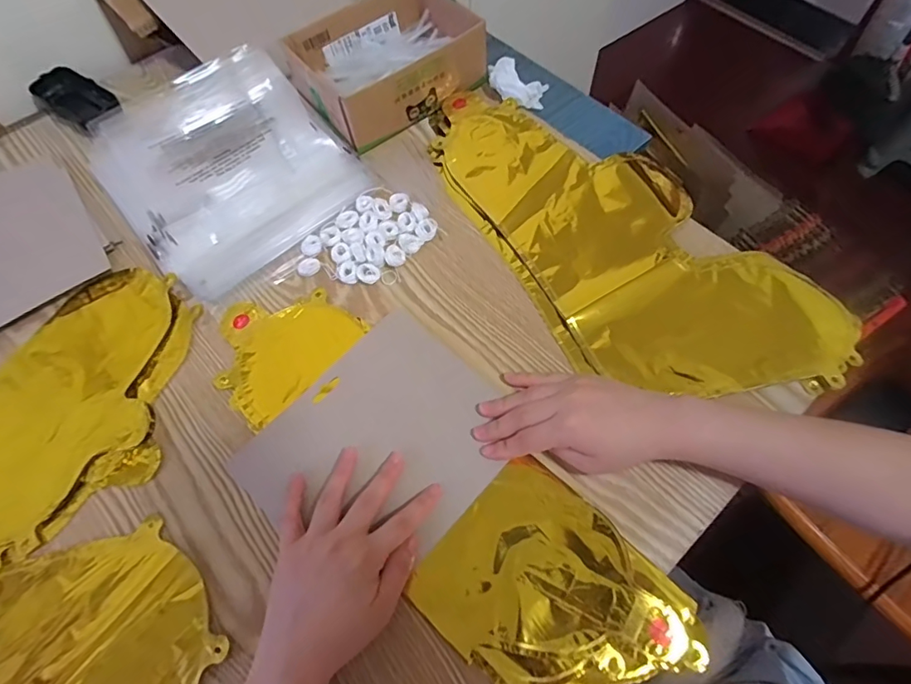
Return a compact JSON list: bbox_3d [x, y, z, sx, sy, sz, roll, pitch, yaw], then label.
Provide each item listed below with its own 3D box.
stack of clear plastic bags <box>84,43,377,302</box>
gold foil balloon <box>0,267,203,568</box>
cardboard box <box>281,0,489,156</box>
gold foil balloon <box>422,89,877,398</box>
[{"bbox_3d":[-0.247,-0.197,0.520,0.217,0.020,0.280,-37,68,-15],"label":"stack of clear plastic bags"},{"bbox_3d":[-0.453,0.065,0.411,0.432,0.010,0.236,-7,64,-1],"label":"gold foil balloon"},{"bbox_3d":[-0.076,-0.311,0.544,0.186,0.057,0.147,-36,67,-14],"label":"cardboard box"},{"bbox_3d":[0.141,-0.106,0.467,0.209,0.014,0.429,-34,67,-13],"label":"gold foil balloon"}]

